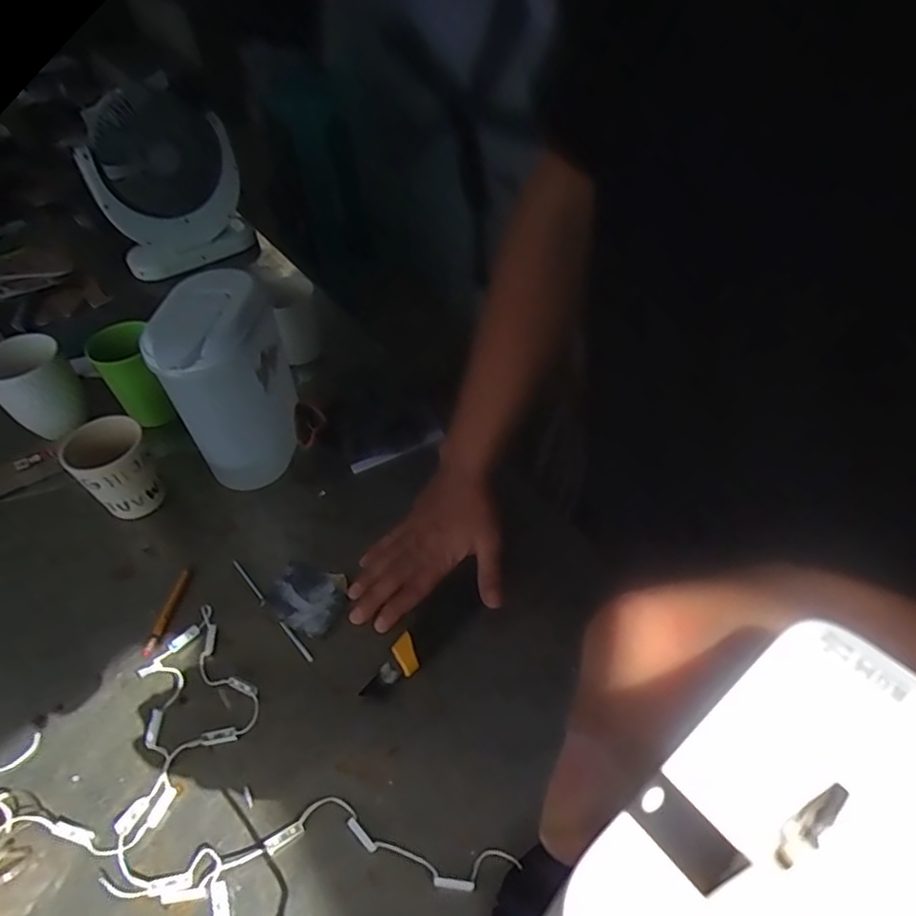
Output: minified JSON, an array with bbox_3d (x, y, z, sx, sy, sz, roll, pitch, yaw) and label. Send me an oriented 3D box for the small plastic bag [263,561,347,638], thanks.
[{"bbox_3d":[-0.137,0.126,0.551,0.070,0.009,0.061,12,50,16],"label":"small plastic bag"}]

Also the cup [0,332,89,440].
[{"bbox_3d":[-0.483,-0.081,0.697,0.081,0.100,0.071,-37,54,-26],"label":"cup"}]

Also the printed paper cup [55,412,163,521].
[{"bbox_3d":[-0.340,0.011,0.610,0.071,0.093,0.068,-31,52,-22],"label":"printed paper cup"}]

